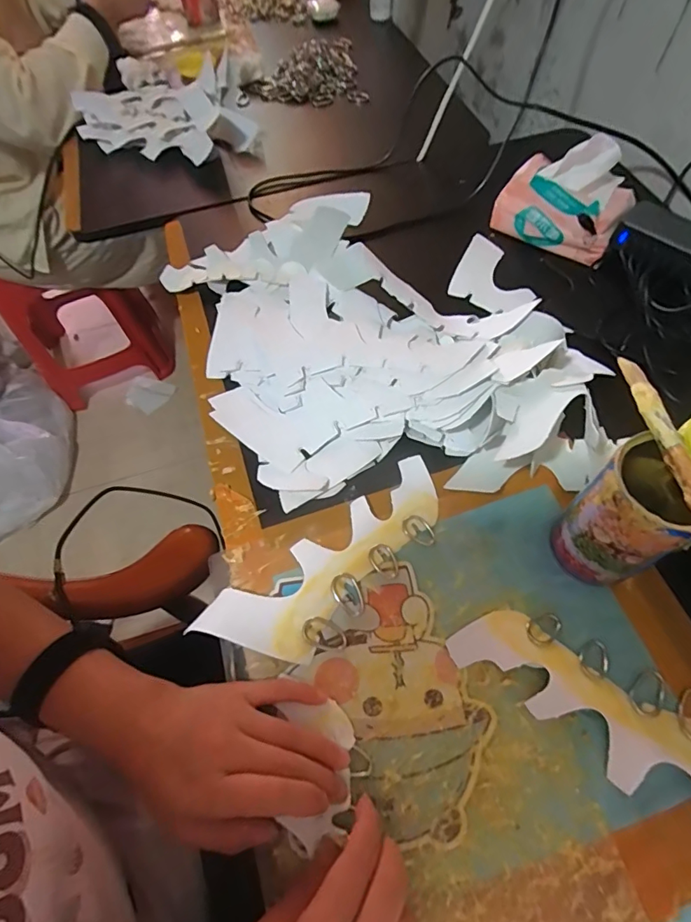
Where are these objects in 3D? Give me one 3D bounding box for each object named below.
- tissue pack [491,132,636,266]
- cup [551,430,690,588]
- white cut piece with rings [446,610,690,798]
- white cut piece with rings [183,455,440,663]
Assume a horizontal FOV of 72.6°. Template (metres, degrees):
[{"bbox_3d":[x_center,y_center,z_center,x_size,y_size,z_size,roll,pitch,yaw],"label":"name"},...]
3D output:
[{"bbox_3d":[0.252,-0.304,0.527,0.131,0.070,0.123,31,67,18],"label":"tissue pack"},{"bbox_3d":[0.193,0.039,0.323,0.068,0.118,0.063,-35,65,-15],"label":"cup"},{"bbox_3d":[0.177,0.168,0.304,0.217,0.028,0.066,27,66,17],"label":"white cut piece with rings"},{"bbox_3d":[-0.002,0.084,0.373,0.214,0.009,0.079,-35,68,-17],"label":"white cut piece with rings"}]

